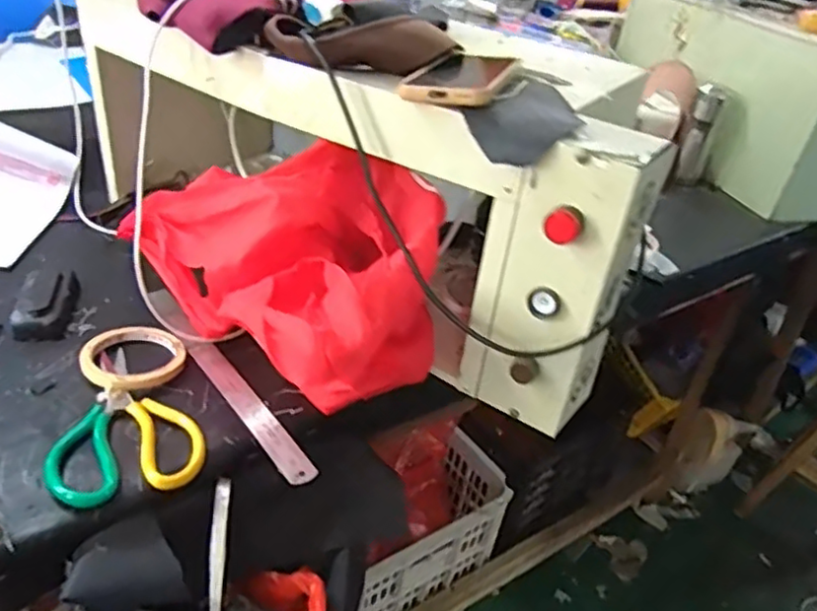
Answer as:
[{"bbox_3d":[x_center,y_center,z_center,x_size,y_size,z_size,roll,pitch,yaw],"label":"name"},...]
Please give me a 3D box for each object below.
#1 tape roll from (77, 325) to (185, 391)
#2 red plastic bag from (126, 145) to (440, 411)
[{"bbox_3d":[-0.270,0.048,0.642,0.092,0.012,0.096,5,34,-4],"label":"tape roll"},{"bbox_3d":[-0.099,-0.049,0.648,0.322,0.174,0.230,32,41,32],"label":"red plastic bag"}]

